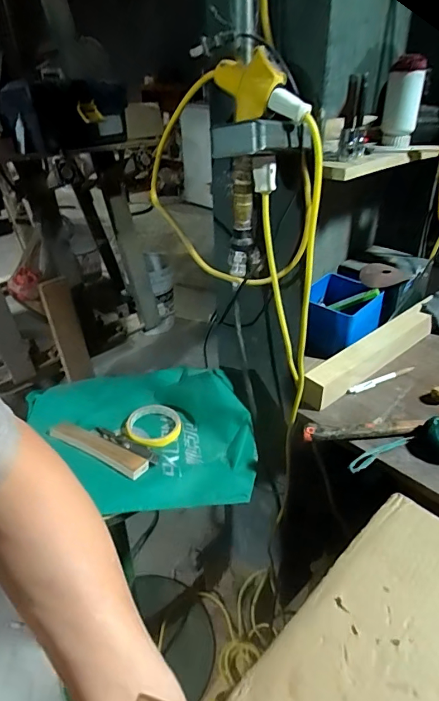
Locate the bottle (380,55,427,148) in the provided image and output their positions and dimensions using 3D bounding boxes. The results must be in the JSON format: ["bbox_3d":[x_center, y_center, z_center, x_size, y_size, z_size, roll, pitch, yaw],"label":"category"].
[{"bbox_3d":[0.278,-0.376,0.678,0.050,0.120,0.037,9,37,15],"label":"bottle"}]

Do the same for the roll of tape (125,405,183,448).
[{"bbox_3d":[-0.112,0.130,0.749,0.093,0.019,0.087,2,34,6],"label":"roll of tape"}]

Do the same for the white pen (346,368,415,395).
[{"bbox_3d":[0.276,0.048,0.763,0.148,0.012,0.012,-18,39,-22],"label":"white pen"}]

